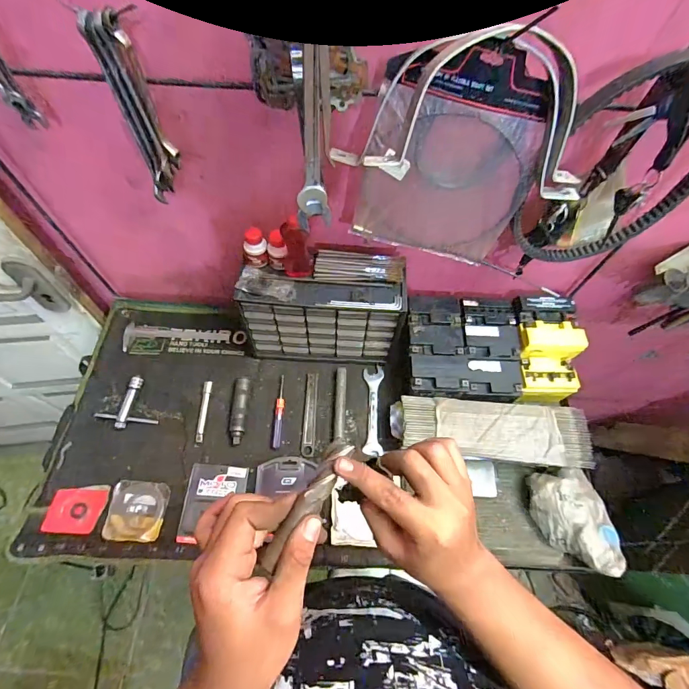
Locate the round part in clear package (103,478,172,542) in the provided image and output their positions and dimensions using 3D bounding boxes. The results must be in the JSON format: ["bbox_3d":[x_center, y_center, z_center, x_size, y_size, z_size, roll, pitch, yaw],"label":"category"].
[{"bbox_3d":[-0.361,0.288,0.654,0.093,0.011,0.095,3,60,-1],"label":"round part in clear package"}]

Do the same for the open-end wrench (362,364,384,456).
[{"bbox_3d":[0.060,0.131,0.770,0.040,0.007,0.189,4,60,-1],"label":"open-end wrench"}]

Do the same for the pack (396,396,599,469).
[{"bbox_3d":[0.278,0.154,0.682,0.341,0.024,0.109,4,60,-1],"label":"pack"}]

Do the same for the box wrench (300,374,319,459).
[{"bbox_3d":[-0.069,0.138,0.760,0.024,0.005,0.172,3,60,-1],"label":"box wrench"}]

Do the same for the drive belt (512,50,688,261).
[{"bbox_3d":[0.362,-0.219,0.495,0.234,0.280,0.047,-5,61,-6],"label":"drive belt"}]

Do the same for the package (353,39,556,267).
[{"bbox_3d":[0.131,-0.228,0.489,0.218,0.252,0.042,10,60,3],"label":"package"}]

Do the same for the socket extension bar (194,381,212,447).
[{"bbox_3d":[-0.279,0.134,0.741,0.016,0.010,0.128,2,60,-2],"label":"socket extension bar"}]

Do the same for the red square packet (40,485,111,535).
[{"bbox_3d":[-0.465,0.284,0.651,0.092,0.006,0.078,2,60,-2],"label":"red square packet"}]

